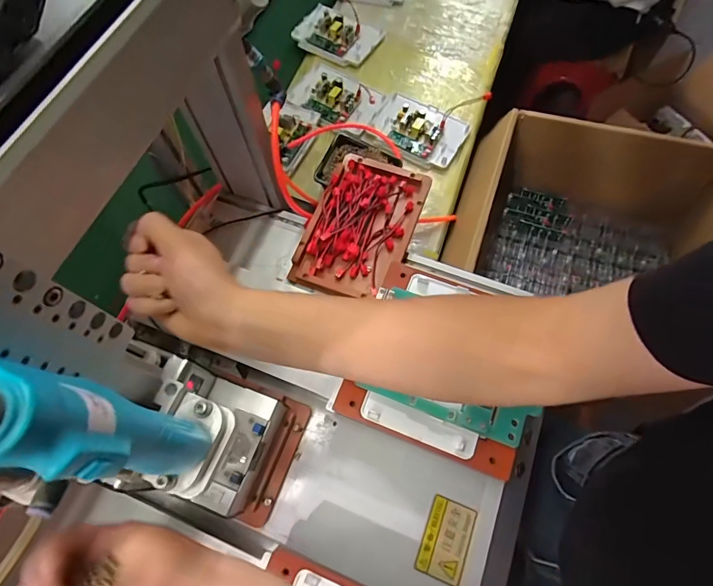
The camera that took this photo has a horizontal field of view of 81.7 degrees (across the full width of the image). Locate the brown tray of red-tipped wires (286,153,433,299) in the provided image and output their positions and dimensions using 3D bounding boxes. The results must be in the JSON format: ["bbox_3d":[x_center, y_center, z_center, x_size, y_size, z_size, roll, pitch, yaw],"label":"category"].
[{"bbox_3d":[0.005,-0.099,0.607,0.144,0.042,0.227,21,69,9],"label":"brown tray of red-tipped wires"}]

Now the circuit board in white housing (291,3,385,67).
[{"bbox_3d":[-0.051,-0.597,0.957,0.192,0.036,0.117,33,72,14],"label":"circuit board in white housing"}]

